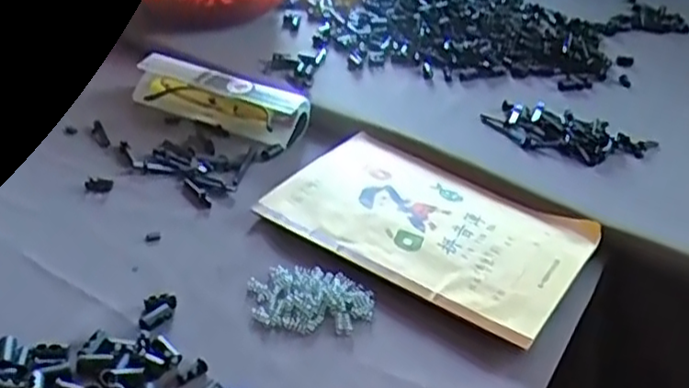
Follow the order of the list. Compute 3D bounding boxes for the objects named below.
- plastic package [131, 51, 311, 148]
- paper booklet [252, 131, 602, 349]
[{"bbox_3d":[-0.110,-0.082,0.591,0.156,0.035,0.042,18,35,17],"label":"plastic package"},{"bbox_3d":[0.058,0.020,0.493,0.206,0.016,0.140,25,37,26],"label":"paper booklet"}]

